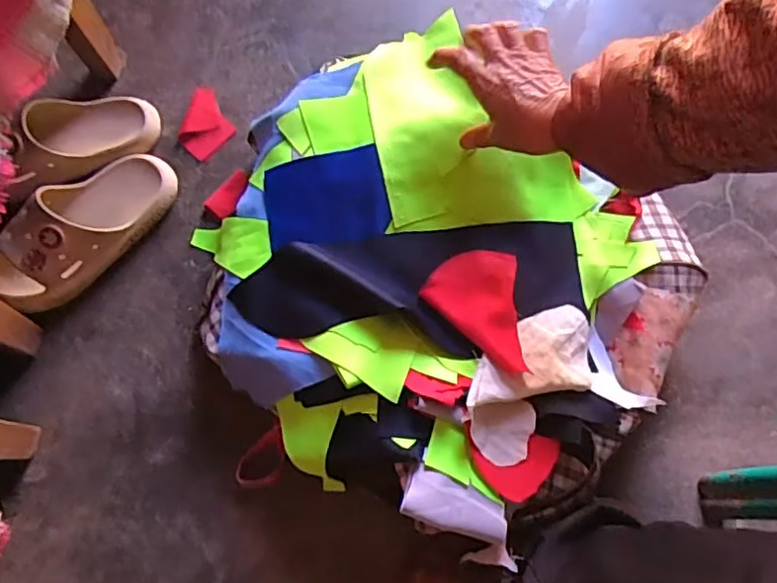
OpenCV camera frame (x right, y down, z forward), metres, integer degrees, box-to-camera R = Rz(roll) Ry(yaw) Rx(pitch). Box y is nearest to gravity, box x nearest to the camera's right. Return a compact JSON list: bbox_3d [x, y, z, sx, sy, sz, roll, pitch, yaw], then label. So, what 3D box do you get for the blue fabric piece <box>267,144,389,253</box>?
[{"bbox_3d":[-0.062,-0.093,0.595,0.118,0.017,0.093,-7,71,-3],"label":"blue fabric piece"}]

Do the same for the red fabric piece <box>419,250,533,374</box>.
[{"bbox_3d":[0.079,0.016,0.555,0.085,0.026,0.120,-3,71,-2],"label":"red fabric piece"}]

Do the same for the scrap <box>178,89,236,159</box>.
[{"bbox_3d":[-0.229,-0.208,0.737,0.061,0.006,0.092,-28,75,-9],"label":"scrap"}]

